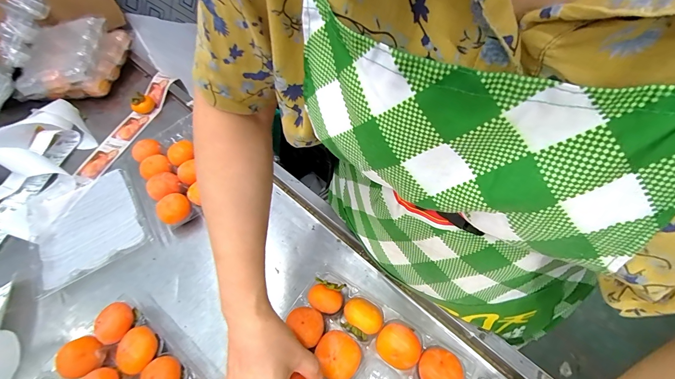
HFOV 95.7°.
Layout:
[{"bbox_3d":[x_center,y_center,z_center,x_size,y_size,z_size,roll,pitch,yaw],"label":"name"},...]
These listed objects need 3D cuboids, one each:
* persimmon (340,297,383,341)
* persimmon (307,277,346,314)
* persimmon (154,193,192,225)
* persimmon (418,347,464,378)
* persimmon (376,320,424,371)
[{"bbox_3d":[0.029,0.171,0.393,0.051,0.044,0.048,32,63,24],"label":"persimmon"},{"bbox_3d":[-0.016,0.148,0.414,0.046,0.044,0.039,10,56,12],"label":"persimmon"},{"bbox_3d":[-0.270,0.035,0.507,0.043,0.045,0.052,31,63,23],"label":"persimmon"},{"bbox_3d":[0.117,0.212,0.355,0.045,0.045,0.044,-2,55,3],"label":"persimmon"},{"bbox_3d":[0.075,0.191,0.374,0.049,0.049,0.048,-2,55,3],"label":"persimmon"}]

